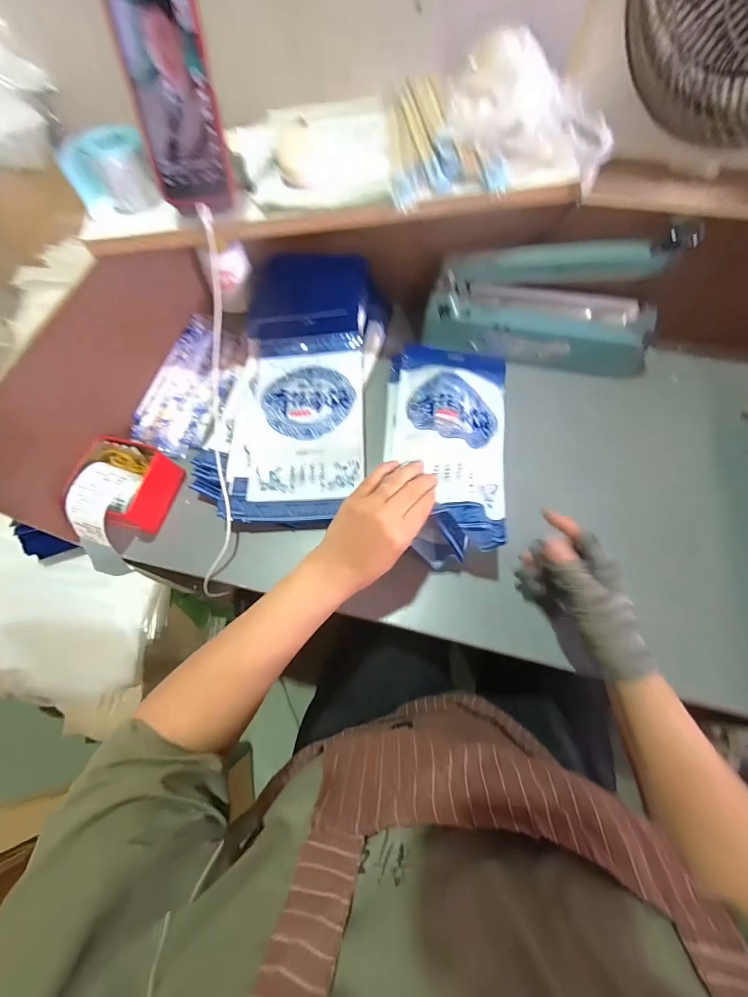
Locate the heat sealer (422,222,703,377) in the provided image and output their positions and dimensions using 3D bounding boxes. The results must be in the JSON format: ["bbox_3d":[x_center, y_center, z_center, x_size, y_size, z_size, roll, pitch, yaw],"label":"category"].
[{"bbox_3d":[0.223,-0.266,0.516,0.295,0.162,0.075,11,67,8],"label":"heat sealer"}]

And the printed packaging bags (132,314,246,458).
[{"bbox_3d":[-0.263,-0.170,0.578,0.108,0.034,0.223,12,67,8],"label":"printed packaging bags"}]

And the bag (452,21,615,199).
[{"bbox_3d":[0.169,-0.407,0.411,0.171,0.087,0.088,18,68,10],"label":"bag"}]

